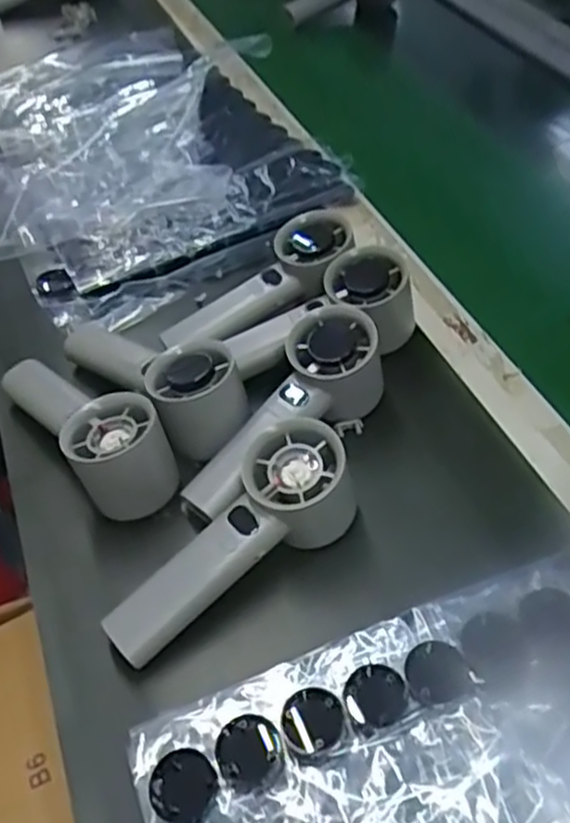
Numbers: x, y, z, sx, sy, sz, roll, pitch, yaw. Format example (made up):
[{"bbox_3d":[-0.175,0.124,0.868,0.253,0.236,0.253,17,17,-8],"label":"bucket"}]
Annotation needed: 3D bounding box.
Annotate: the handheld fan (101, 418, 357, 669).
[{"bbox_3d":[-0.030,0.073,0.410,0.155,0.047,0.056,-40,58,-13],"label":"handheld fan"}]

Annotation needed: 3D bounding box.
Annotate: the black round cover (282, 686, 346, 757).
[{"bbox_3d":[0.013,0.143,0.343,0.028,0.007,0.032,-17,49,-13],"label":"black round cover"}]

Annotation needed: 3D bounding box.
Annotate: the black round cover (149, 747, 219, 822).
[{"bbox_3d":[-0.046,0.170,0.335,0.030,0.004,0.030,-4,62,7],"label":"black round cover"}]

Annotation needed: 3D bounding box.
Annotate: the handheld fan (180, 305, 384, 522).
[{"bbox_3d":[0.001,-0.002,0.466,0.148,0.056,0.057,-43,59,-14],"label":"handheld fan"}]

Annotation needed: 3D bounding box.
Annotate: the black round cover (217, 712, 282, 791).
[{"bbox_3d":[-0.016,0.157,0.341,0.028,0.011,0.030,-1,47,1],"label":"black round cover"}]

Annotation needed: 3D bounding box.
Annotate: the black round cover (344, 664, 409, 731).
[{"bbox_3d":[0.043,0.133,0.348,0.028,0.004,0.029,-1,47,1],"label":"black round cover"}]

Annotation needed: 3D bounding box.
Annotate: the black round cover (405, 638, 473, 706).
[{"bbox_3d":[0.072,0.125,0.355,0.030,0.004,0.030,-1,47,1],"label":"black round cover"}]

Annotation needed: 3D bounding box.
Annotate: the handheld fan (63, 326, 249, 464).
[{"bbox_3d":[-0.094,-0.025,0.506,0.060,0.053,0.172,-31,38,-28],"label":"handheld fan"}]

